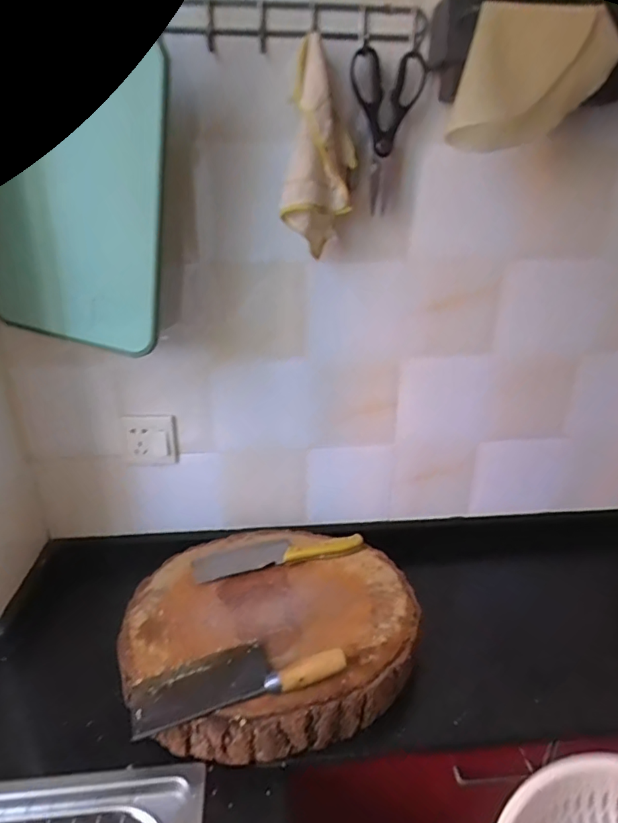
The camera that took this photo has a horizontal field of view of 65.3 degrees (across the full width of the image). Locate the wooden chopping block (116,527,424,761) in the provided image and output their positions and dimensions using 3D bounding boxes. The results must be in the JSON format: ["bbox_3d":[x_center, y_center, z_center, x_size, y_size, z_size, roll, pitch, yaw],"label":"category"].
[{"bbox_3d":[-0.051,0.295,0.678,0.391,0.076,0.331,-7,23,-13],"label":"wooden chopping block"}]

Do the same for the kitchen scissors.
[{"bbox_3d":[0.100,-0.359,0.626,0.090,0.184,0.019,-5,23,-11],"label":"kitchen scissors"}]

